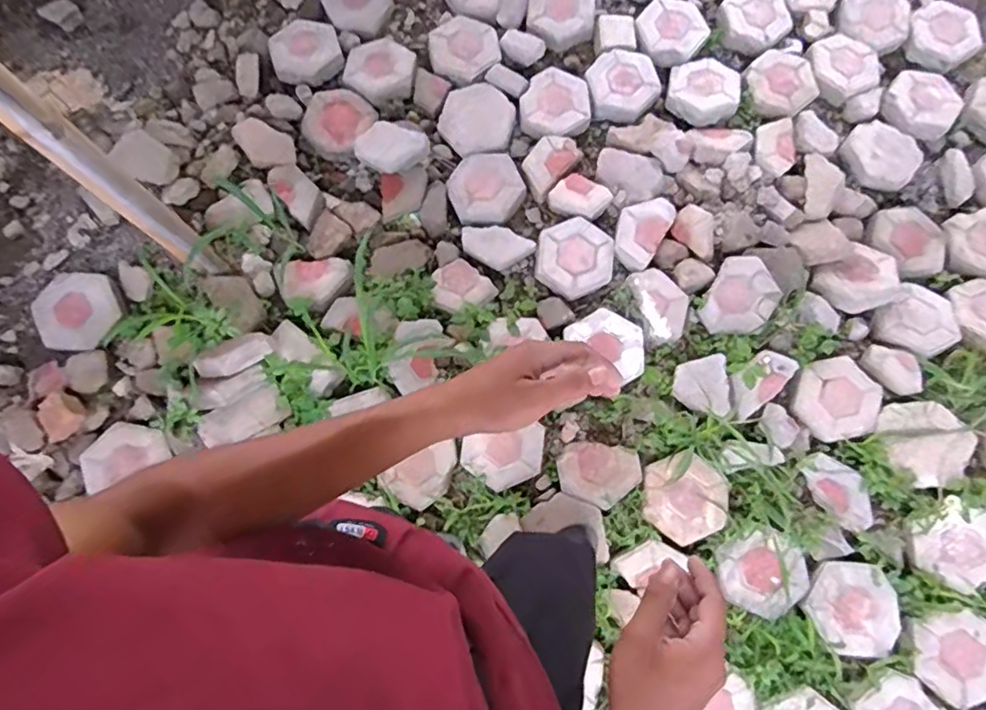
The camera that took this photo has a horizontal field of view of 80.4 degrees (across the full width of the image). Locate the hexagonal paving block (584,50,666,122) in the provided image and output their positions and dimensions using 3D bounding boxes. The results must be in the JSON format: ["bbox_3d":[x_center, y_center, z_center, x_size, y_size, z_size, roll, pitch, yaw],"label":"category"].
[{"bbox_3d":[0.379,-0.781,1.690,0.205,0.057,0.212,-9,77,-3],"label":"hexagonal paving block"}]

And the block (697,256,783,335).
[{"bbox_3d":[0.644,-0.153,1.504,0.158,0.058,0.227,30,78,8],"label":"block"}]

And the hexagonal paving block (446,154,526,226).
[{"bbox_3d":[-0.023,-0.464,1.590,0.203,0.065,0.211,-25,77,-6],"label":"hexagonal paving block"}]

